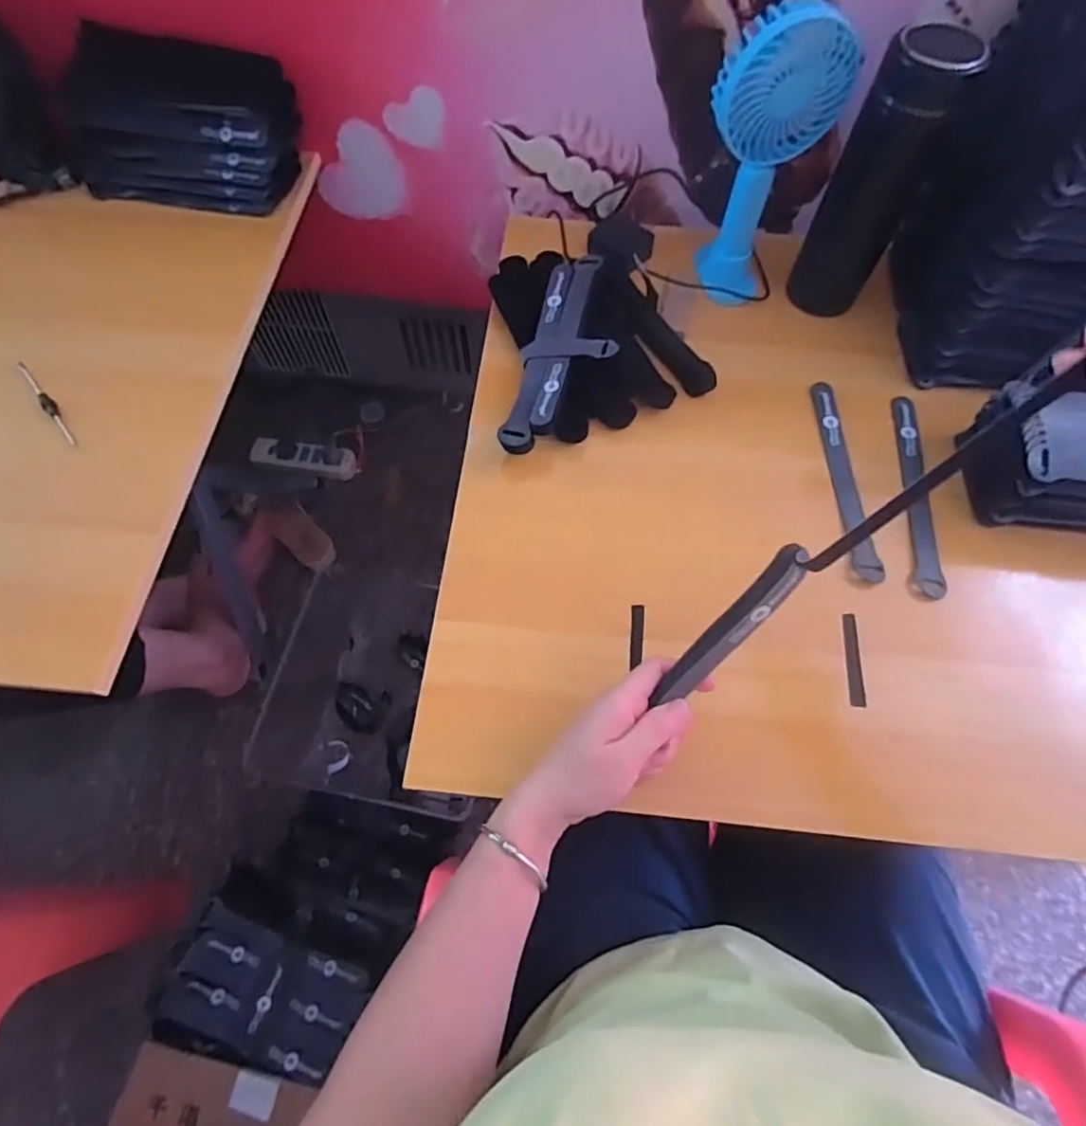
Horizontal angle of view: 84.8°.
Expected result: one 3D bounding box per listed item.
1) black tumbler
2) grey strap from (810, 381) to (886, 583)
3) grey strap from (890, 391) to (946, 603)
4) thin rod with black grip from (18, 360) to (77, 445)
[{"bbox_3d":[0.279,-0.320,0.509,0.067,0.202,0.067,22,68,10],"label":"black tumbler"},{"bbox_3d":[0.253,-0.075,0.501,0.020,0.012,0.194,0,66,0],"label":"grey strap"},{"bbox_3d":[0.312,-0.061,0.495,0.022,0.007,0.193,7,66,4],"label":"grey strap"},{"bbox_3d":[-0.411,-0.135,0.492,0.010,0.008,0.115,-38,71,-15],"label":"thin rod with black grip"}]

